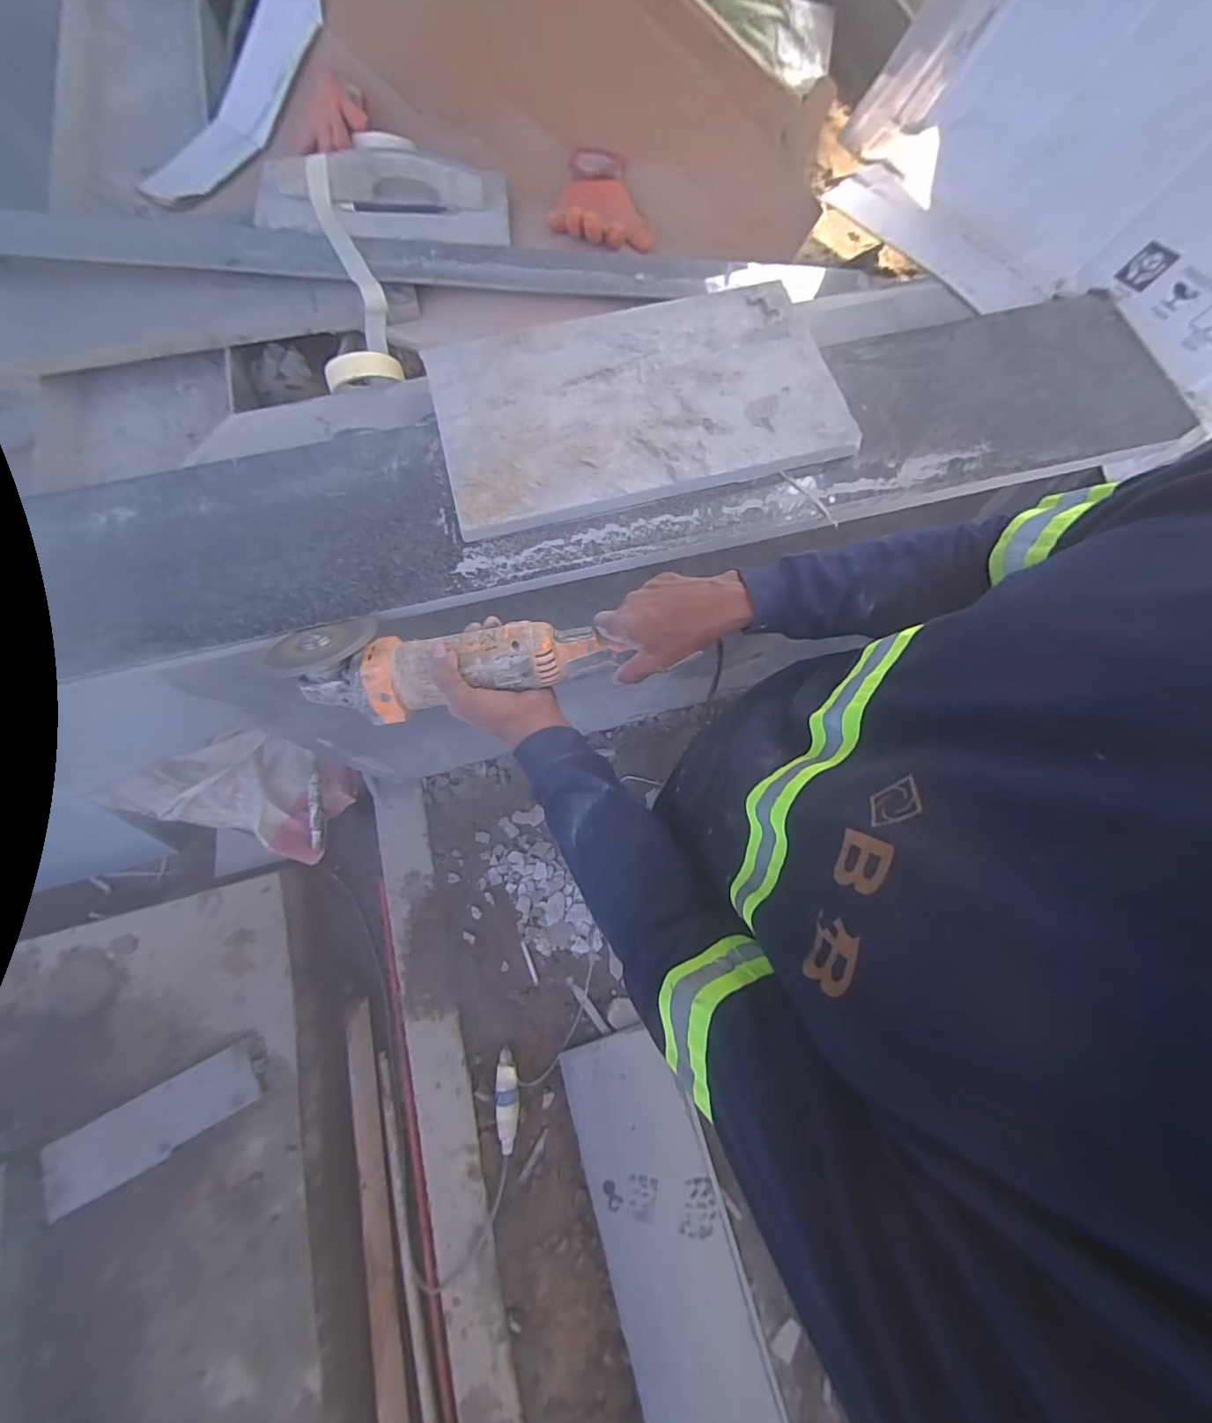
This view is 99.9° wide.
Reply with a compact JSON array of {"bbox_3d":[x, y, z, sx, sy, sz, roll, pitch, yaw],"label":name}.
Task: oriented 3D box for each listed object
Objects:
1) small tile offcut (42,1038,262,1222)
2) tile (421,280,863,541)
[{"bbox_3d":[-1.034,0.949,1.177,0.413,0.012,0.145,-24,66,-18],"label":"small tile offcut"},{"bbox_3d":[0.032,-0.342,0.563,0.423,0.026,0.244,-14,74,-4],"label":"tile"}]

